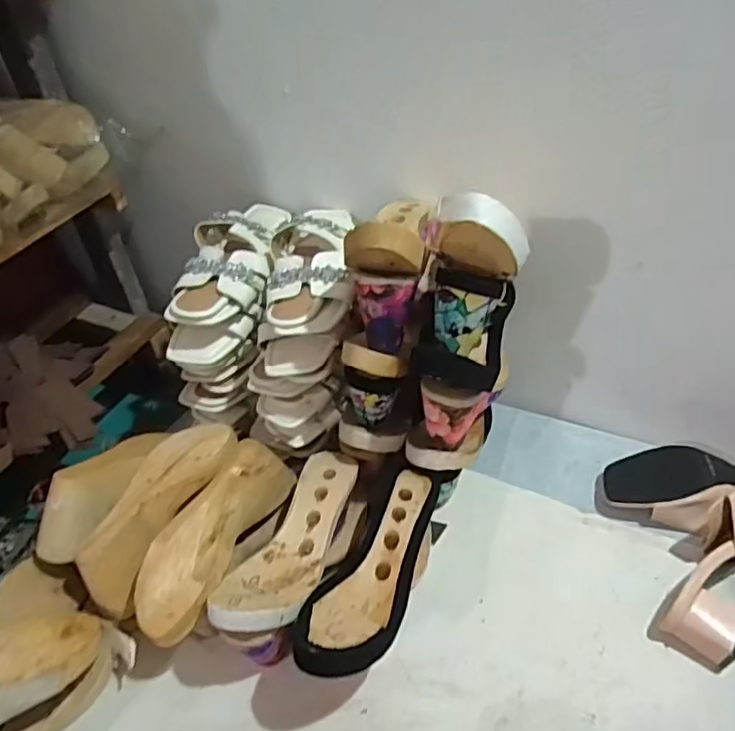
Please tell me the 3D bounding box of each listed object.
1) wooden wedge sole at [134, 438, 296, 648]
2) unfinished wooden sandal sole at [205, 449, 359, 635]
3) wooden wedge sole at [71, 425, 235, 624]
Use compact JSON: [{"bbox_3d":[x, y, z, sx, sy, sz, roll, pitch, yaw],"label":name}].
[{"bbox_3d":[-0.167,0.190,0.648,0.088,0.090,0.234,8,43,16],"label":"wooden wedge sole"},{"bbox_3d":[-0.078,0.166,0.610,0.082,0.057,0.236,9,44,17],"label":"unfinished wooden sandal sole"},{"bbox_3d":[-0.230,0.152,0.646,0.085,0.063,0.222,17,60,25],"label":"wooden wedge sole"}]

